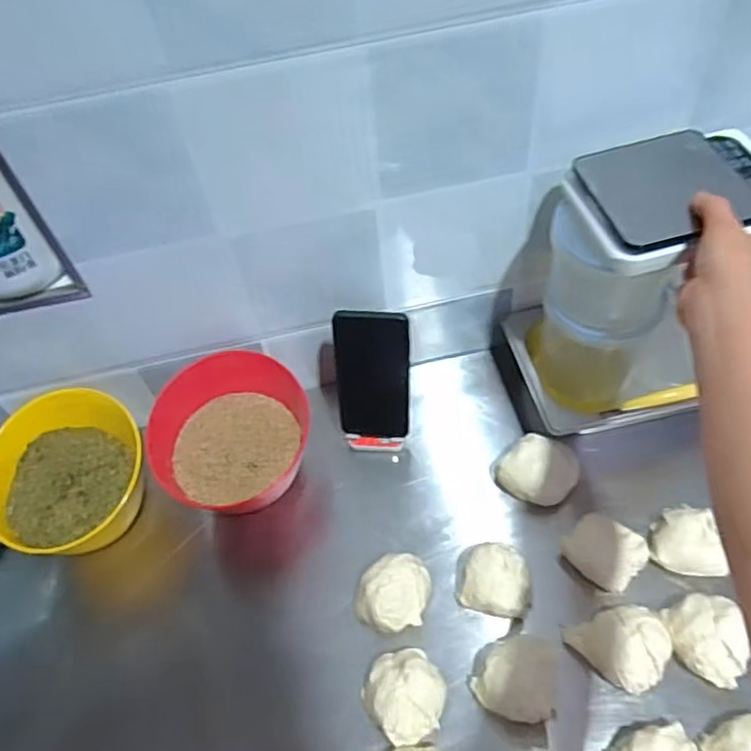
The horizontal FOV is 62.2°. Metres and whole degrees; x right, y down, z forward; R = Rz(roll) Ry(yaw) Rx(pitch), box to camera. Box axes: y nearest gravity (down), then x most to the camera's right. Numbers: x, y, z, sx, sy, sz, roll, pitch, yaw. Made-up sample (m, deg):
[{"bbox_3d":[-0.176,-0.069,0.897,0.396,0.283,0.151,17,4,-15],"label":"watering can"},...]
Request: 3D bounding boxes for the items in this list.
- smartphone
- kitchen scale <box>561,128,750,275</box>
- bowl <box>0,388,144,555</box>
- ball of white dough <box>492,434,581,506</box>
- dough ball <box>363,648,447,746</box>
[{"bbox_3d":[-0.002,0.003,0.657,0.075,0.151,0.015,-3,28,-1],"label":"smartphone"},{"bbox_3d":[0.262,-0.155,0.533,0.166,0.032,0.126,-12,52,-4],"label":"kitchen scale"},{"bbox_3d":[-0.318,0.106,0.649,0.146,0.099,0.153,-3,52,4],"label":"bowl"},{"bbox_3d":[0.167,0.098,0.648,0.081,0.043,0.061,18,56,19],"label":"ball of white dough"},{"bbox_3d":[0.027,0.279,0.544,0.066,0.053,0.071,-3,52,4],"label":"dough ball"}]

